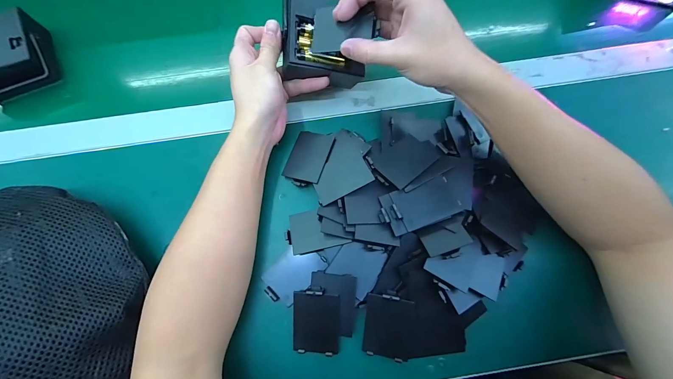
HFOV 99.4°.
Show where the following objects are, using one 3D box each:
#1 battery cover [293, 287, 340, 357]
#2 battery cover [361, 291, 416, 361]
[{"bbox_3d":[-0.020,0.130,0.280,0.046,0.007,0.064,2,95,6],"label":"battery cover"},{"bbox_3d":[0.051,0.133,0.277,0.045,0.011,0.065,6,91,7],"label":"battery cover"}]

